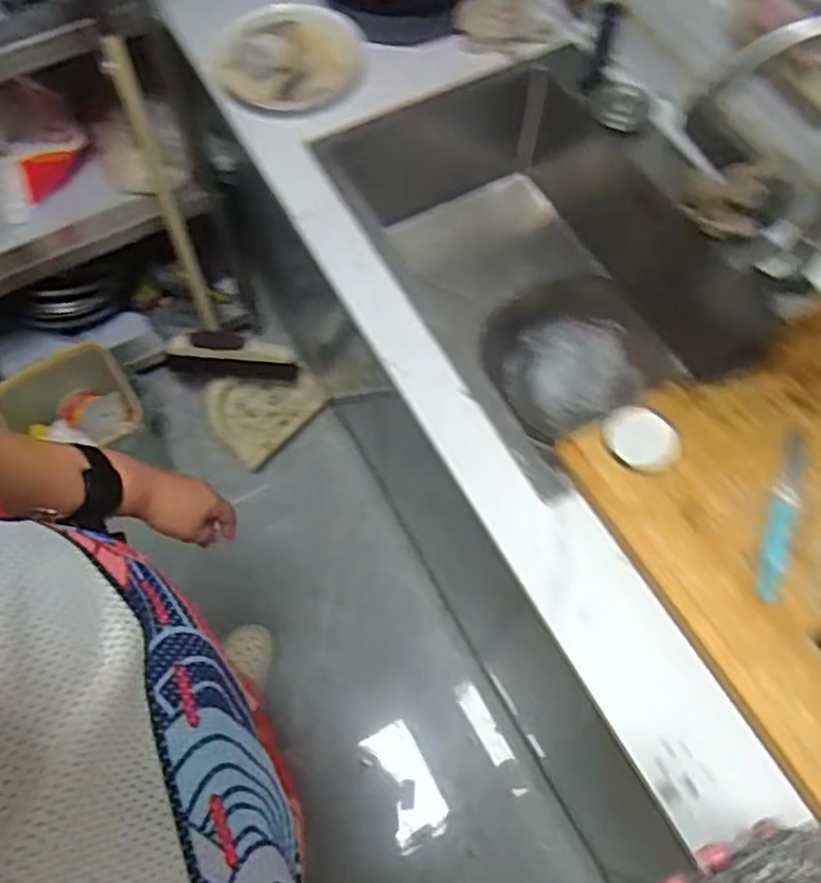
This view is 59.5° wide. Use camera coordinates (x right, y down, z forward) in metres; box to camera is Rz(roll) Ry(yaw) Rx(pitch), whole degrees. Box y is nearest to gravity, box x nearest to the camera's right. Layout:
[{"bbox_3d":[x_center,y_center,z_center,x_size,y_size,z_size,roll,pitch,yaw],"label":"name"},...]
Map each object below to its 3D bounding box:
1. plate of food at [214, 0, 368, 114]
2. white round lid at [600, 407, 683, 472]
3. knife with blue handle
[{"bbox_3d":[-0.166,-0.532,1.003,0.197,0.045,0.196,0,67,0],"label":"plate of food"},{"bbox_3d":[0.230,-0.002,0.717,0.075,0.013,0.064,28,70,11],"label":"white round lid"},{"bbox_3d":[0.355,0.068,0.685,0.025,0.007,0.179,22,69,9],"label":"knife with blue handle"}]

